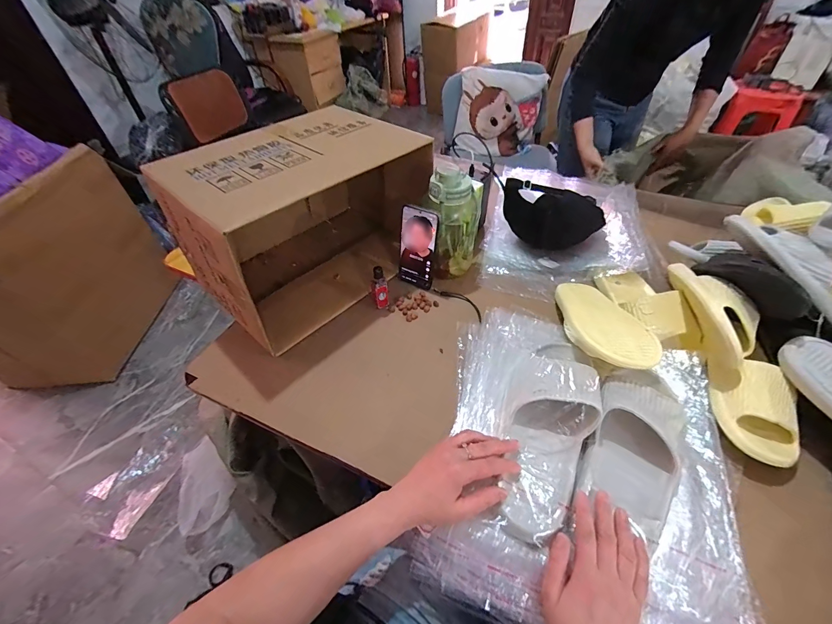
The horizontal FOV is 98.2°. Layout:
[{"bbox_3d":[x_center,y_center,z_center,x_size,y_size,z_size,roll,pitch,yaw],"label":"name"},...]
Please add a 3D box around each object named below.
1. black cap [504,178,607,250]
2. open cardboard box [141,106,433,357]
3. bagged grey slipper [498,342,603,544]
[{"bbox_3d":[0.285,-0.197,0.734,0.211,0.123,0.063,3,46,6],"label":"black cap"},{"bbox_3d":[-0.202,-0.171,0.675,0.397,0.269,0.272,-36,54,-27],"label":"open cardboard box"},{"bbox_3d":[0.178,0.145,0.479,0.099,0.069,0.281,16,58,18],"label":"bagged grey slipper"}]

